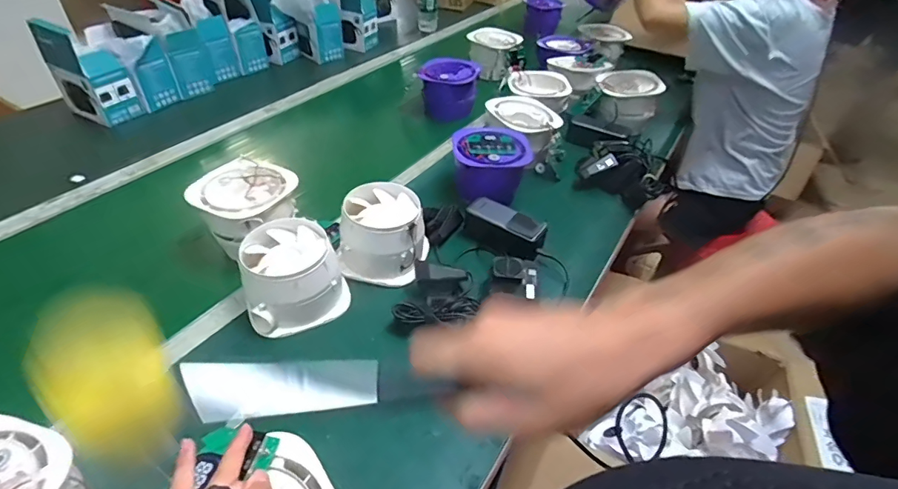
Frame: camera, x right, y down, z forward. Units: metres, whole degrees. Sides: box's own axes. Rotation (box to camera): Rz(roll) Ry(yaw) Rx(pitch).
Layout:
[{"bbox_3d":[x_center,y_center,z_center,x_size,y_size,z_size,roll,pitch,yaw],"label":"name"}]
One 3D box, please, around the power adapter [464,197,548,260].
[{"bbox_3d":[0.095,-0.020,0.776,0.137,0.073,0.054,28,48,25],"label":"power adapter"}]

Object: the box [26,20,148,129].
[{"bbox_3d":[-0.774,-0.371,0.974,0.135,0.190,0.091,20,45,18],"label":"box"}]

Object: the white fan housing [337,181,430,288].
[{"bbox_3d":[-0.102,-0.017,0.709,0.131,0.099,0.125,8,42,5],"label":"white fan housing"}]

